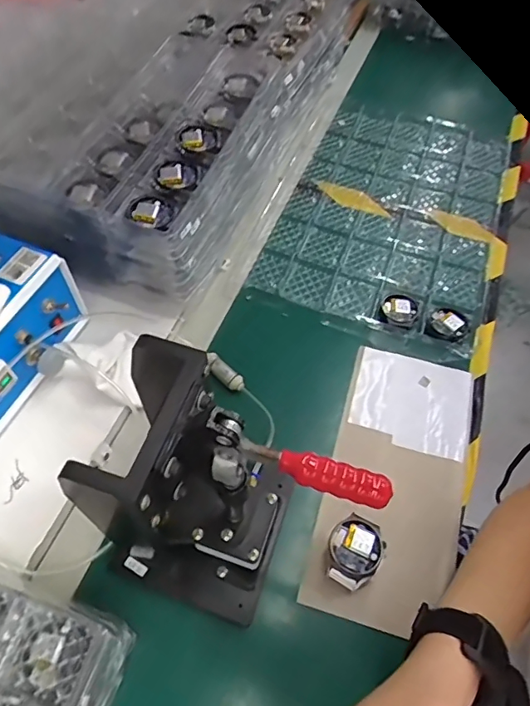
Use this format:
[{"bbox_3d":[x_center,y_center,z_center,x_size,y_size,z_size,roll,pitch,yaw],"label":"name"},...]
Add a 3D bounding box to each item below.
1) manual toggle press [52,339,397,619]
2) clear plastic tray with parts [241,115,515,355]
[{"bbox_3d":[-0.032,0.114,0.343,0.173,0.235,0.112,27,60,15],"label":"manual toggle press"},{"bbox_3d":[0.179,-0.202,0.681,0.276,0.023,0.428,19,58,10],"label":"clear plastic tray with parts"}]

